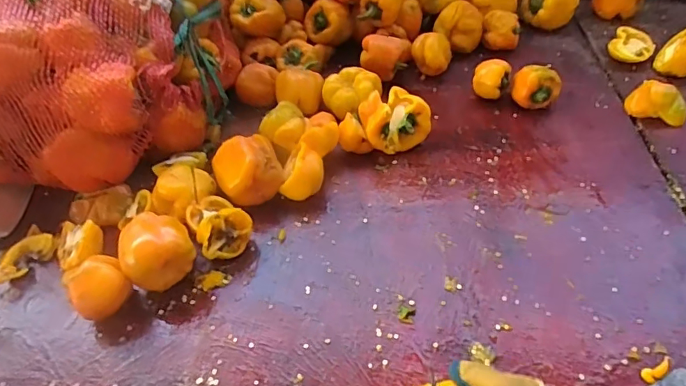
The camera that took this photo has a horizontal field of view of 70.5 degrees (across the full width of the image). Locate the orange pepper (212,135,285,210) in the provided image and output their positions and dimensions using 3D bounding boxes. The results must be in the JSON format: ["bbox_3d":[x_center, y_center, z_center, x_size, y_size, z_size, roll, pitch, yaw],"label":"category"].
[{"bbox_3d":[-0.112,-0.028,0.569,0.073,0.056,0.061,-22,48,-15],"label":"orange pepper"}]

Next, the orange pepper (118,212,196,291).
[{"bbox_3d":[-0.187,0.062,0.495,0.065,0.066,0.058,-24,49,-16],"label":"orange pepper"}]

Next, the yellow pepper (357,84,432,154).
[{"bbox_3d":[0.060,-0.090,0.614,0.078,0.067,0.067,-26,49,-18],"label":"yellow pepper"}]

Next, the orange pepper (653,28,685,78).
[{"bbox_3d":[0.479,-0.198,0.682,0.059,0.059,0.048,24,53,25],"label":"orange pepper"}]

